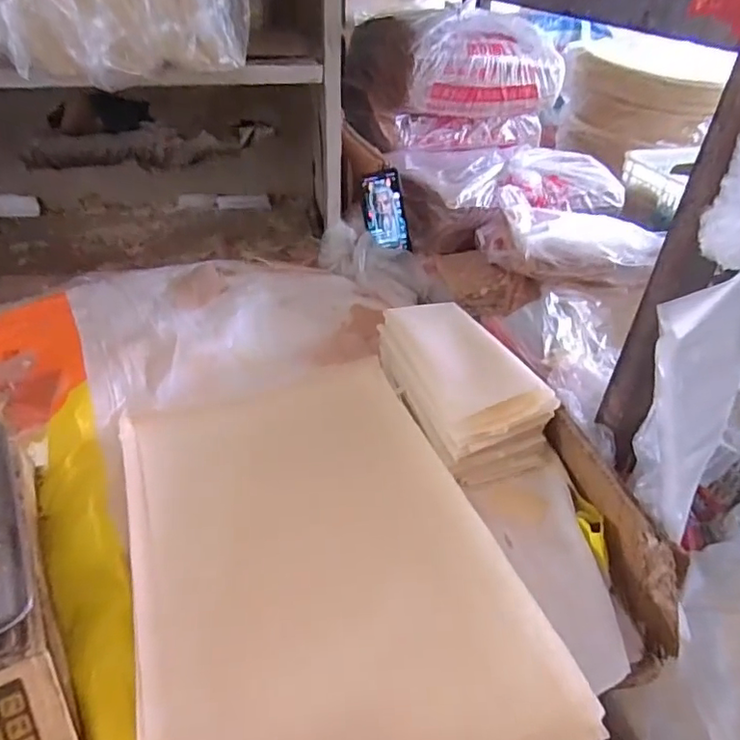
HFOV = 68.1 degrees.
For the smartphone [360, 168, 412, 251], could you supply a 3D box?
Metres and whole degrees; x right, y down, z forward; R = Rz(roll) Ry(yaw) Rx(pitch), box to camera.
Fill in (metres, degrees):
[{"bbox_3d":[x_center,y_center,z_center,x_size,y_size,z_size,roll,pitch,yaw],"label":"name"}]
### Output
[{"bbox_3d":[0.030,-0.283,0.981,0.070,0.139,0.013,-14,18,-5],"label":"smartphone"}]

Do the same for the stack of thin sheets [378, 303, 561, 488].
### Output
[{"bbox_3d":[0.106,0.000,0.693,0.124,0.104,0.266,-13,42,-18],"label":"stack of thin sheets"}]

